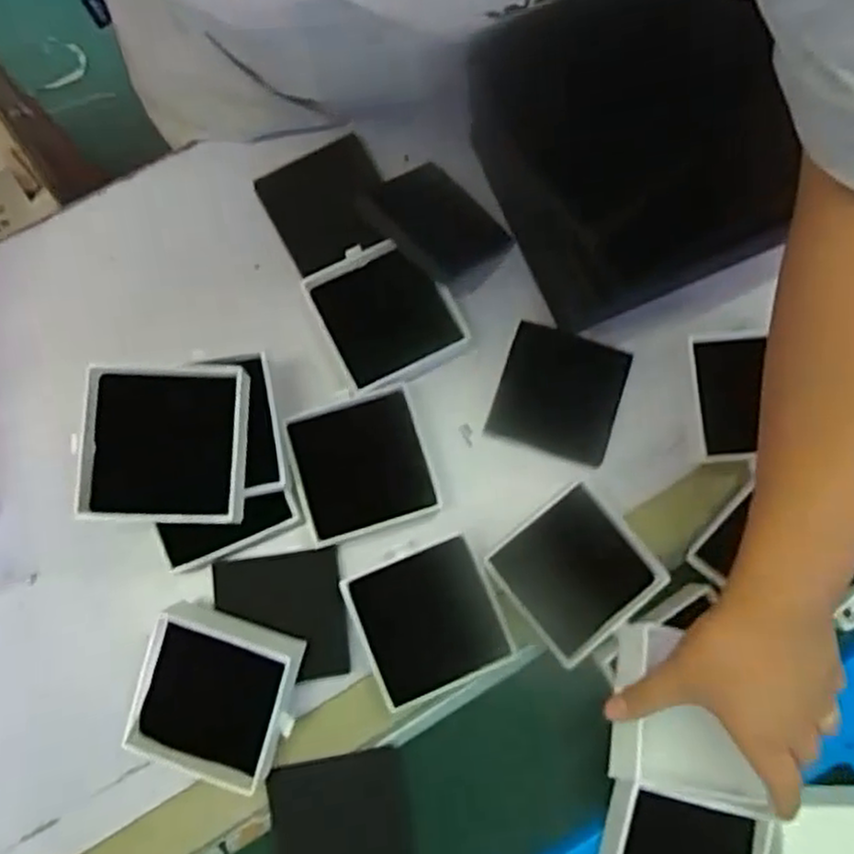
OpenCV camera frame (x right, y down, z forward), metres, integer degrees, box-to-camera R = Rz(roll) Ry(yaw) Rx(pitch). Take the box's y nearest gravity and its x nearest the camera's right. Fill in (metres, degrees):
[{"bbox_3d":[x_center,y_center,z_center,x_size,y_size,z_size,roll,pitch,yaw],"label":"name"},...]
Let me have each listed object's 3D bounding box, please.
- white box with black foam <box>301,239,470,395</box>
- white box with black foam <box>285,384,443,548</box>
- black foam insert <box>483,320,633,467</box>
[{"bbox_3d":[-0.030,-0.076,0.507,0.087,0.034,0.094,-25,83,-6],"label":"white box with black foam"},{"bbox_3d":[-0.044,0.026,0.490,0.086,0.031,0.089,-16,82,-4],"label":"white box with black foam"},{"bbox_3d":[0.093,-0.024,0.510,0.082,0.013,0.086,19,81,1],"label":"black foam insert"}]

